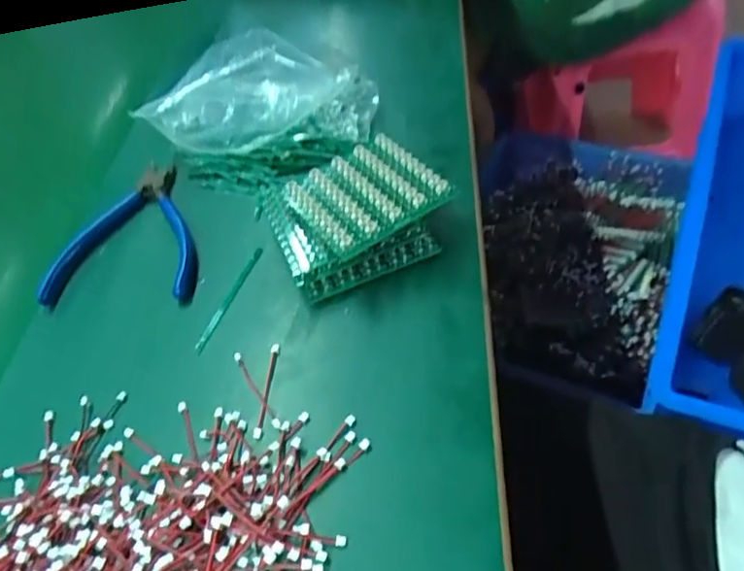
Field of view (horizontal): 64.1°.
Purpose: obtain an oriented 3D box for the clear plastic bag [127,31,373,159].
[{"bbox_3d":[-0.087,-0.147,0.462,0.171,0.055,0.090,4,51,7],"label":"clear plastic bag"}]

